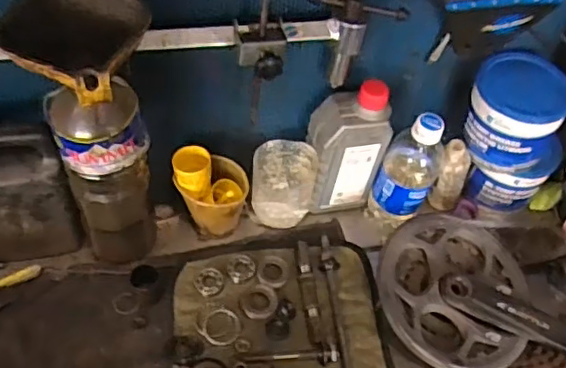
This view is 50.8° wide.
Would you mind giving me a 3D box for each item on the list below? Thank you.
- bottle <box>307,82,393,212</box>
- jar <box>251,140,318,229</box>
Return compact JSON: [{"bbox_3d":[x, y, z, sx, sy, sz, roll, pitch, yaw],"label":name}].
[{"bbox_3d":[0.072,-0.041,0.678,0.077,0.166,0.053,-7,52,-12],"label":"bottle"},{"bbox_3d":[0.000,0.002,0.692,0.072,0.085,0.066,11,50,3],"label":"jar"}]

